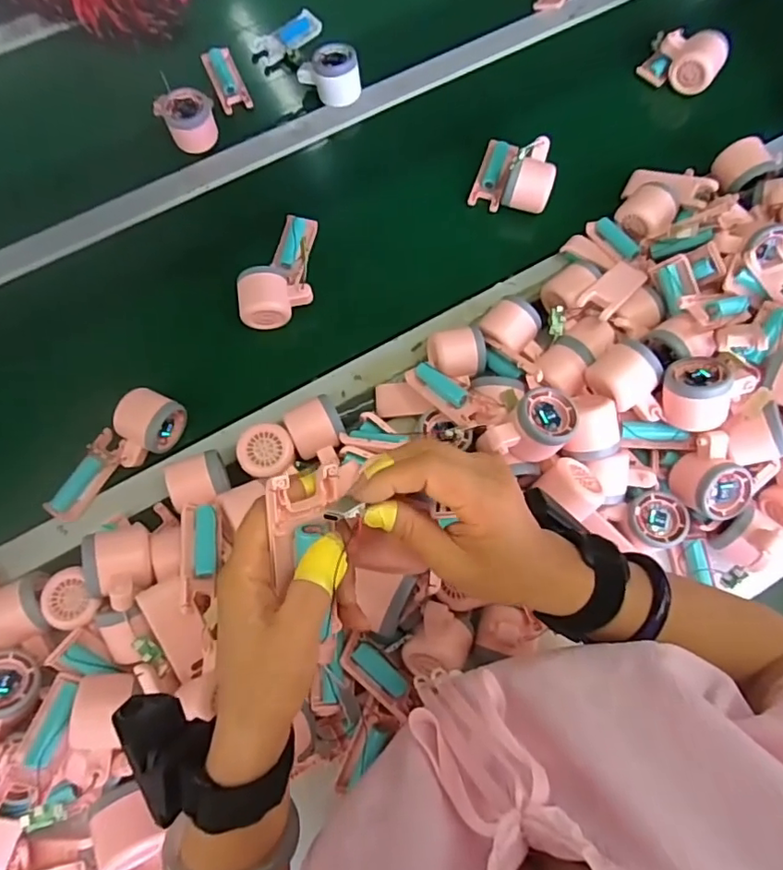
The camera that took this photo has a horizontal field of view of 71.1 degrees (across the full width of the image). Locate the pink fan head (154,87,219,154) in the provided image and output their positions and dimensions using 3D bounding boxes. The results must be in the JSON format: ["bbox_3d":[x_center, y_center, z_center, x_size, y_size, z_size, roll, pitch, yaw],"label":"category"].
[{"bbox_3d":[-0.261,-0.411,0.714,0.065,0.050,0.066,0,77,-2],"label":"pink fan head"}]

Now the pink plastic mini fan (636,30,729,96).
[{"bbox_3d":[0.405,-0.523,0.758,0.100,0.059,0.072,33,78,6],"label":"pink plastic mini fan"}]

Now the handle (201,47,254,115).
[{"bbox_3d":[-0.228,-0.490,0.756,0.041,0.019,0.093,-24,78,-7],"label":"handle"}]

